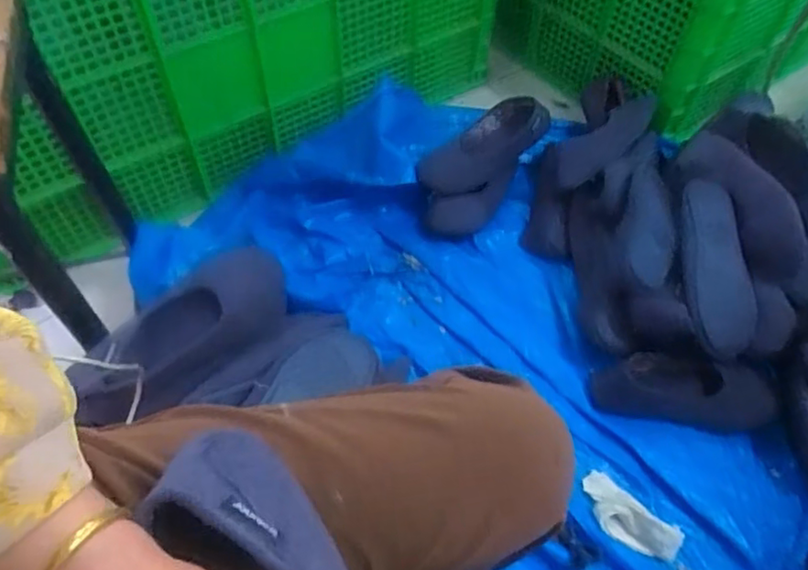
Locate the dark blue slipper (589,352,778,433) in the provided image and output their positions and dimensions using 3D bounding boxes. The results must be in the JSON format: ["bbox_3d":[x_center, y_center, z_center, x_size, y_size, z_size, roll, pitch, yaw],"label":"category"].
[{"bbox_3d":[0.391,0.148,0.856,0.242,0.084,0.076,8,56,4],"label":"dark blue slipper"}]

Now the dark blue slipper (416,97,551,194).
[{"bbox_3d":[0.139,-0.237,1.057,0.236,0.067,0.099,-34,60,2],"label":"dark blue slipper"}]

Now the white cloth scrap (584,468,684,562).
[{"bbox_3d":[0.283,0.295,0.771,0.056,0.033,0.131,-38,65,-24],"label":"white cloth scrap"}]

